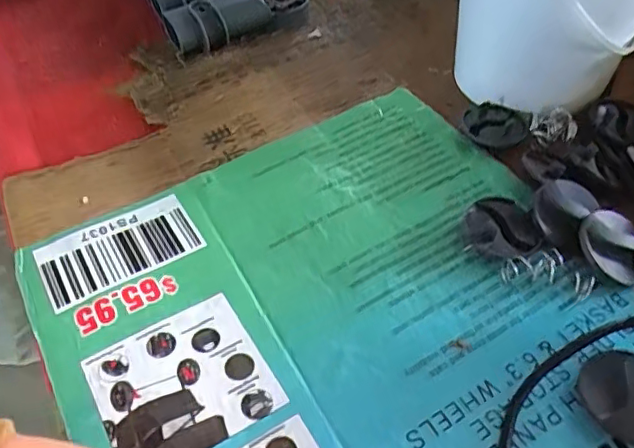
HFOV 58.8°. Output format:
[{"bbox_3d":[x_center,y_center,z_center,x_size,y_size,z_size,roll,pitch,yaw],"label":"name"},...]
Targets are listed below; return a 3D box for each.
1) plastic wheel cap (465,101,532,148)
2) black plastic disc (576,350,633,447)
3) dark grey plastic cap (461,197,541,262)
[{"bbox_3d":[0.158,-0.085,0.501,0.055,0.018,0.044,23,54,20],"label":"plastic wheel cap"},{"bbox_3d":[0.182,0.103,0.332,0.048,0.030,0.052,-1,50,1],"label":"black plastic disc"},{"bbox_3d":[0.139,0.005,0.432,0.050,0.018,0.054,-1,50,1],"label":"dark grey plastic cap"}]

